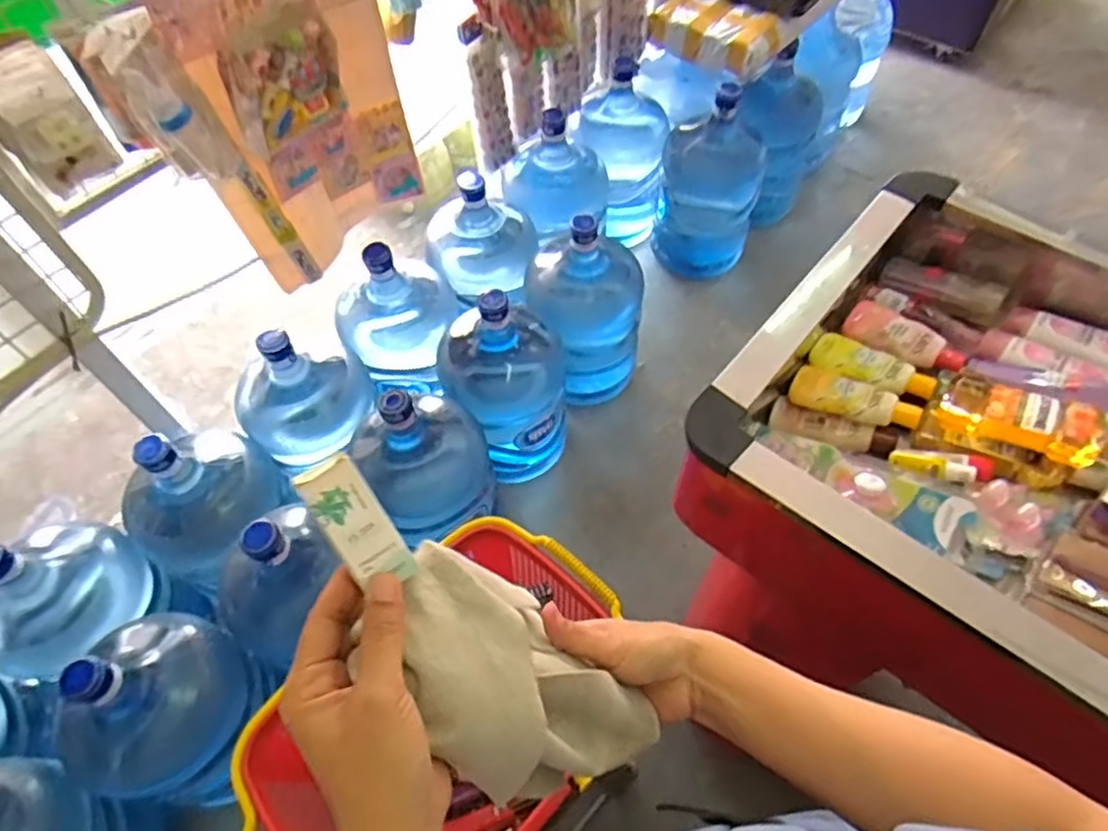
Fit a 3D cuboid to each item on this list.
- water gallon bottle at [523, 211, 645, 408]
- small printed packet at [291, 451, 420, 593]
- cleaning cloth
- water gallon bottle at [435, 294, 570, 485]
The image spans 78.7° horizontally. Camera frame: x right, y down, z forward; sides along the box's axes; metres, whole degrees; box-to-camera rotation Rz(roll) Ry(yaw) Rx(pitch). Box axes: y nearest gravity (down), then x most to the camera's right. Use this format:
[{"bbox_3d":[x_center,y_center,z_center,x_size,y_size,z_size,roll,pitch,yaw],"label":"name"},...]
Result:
[{"bbox_3d":[0.069,-0.254,1.538,0.260,0.455,0.260,5,58,6],"label":"water gallon bottle"},{"bbox_3d":[-0.096,0.054,0.332,0.029,0.008,0.071,-37,106,-19],"label":"small printed packet"},{"bbox_3d":[-0.018,0.163,0.392,0.057,0.198,0.100,-3,50,42],"label":"cleaning cloth"},{"bbox_3d":[-0.102,-0.076,1.444,0.257,0.456,0.281,-1,58,2],"label":"water gallon bottle"}]

